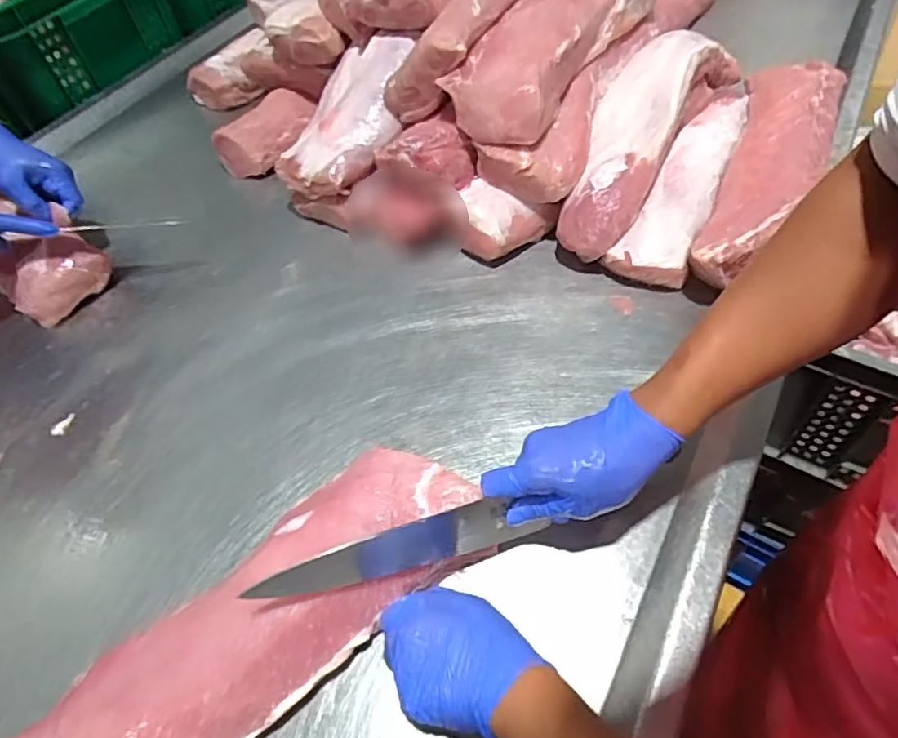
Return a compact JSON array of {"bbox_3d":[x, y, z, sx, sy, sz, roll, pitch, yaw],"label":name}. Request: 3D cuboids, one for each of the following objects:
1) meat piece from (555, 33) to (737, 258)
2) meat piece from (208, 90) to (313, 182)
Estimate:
[{"bbox_3d":[0.253,-0.320,0.753,0.111,0.100,0.428,23,61,22],"label":"meat piece"},{"bbox_3d":[-0.275,-0.361,0.907,0.078,0.063,0.162,30,61,25],"label":"meat piece"}]

